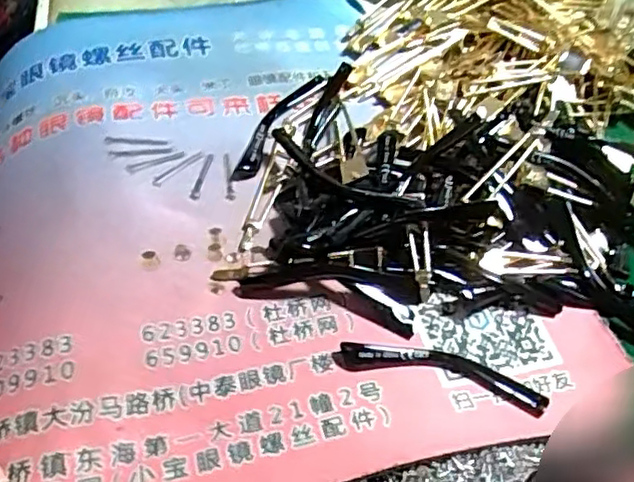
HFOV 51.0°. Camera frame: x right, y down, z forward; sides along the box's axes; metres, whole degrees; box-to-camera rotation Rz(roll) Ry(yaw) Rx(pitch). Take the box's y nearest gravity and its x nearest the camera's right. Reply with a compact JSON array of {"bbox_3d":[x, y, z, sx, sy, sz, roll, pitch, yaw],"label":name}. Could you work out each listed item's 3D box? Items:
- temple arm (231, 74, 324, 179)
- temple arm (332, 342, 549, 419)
[{"bbox_3d":[-0.019,-0.054,0.299,0.015,0.005,0.075,23,56,11],"label":"temple arm"},{"bbox_3d":[0.044,0.047,0.237,0.074,0.004,0.016,14,55,5],"label":"temple arm"}]

